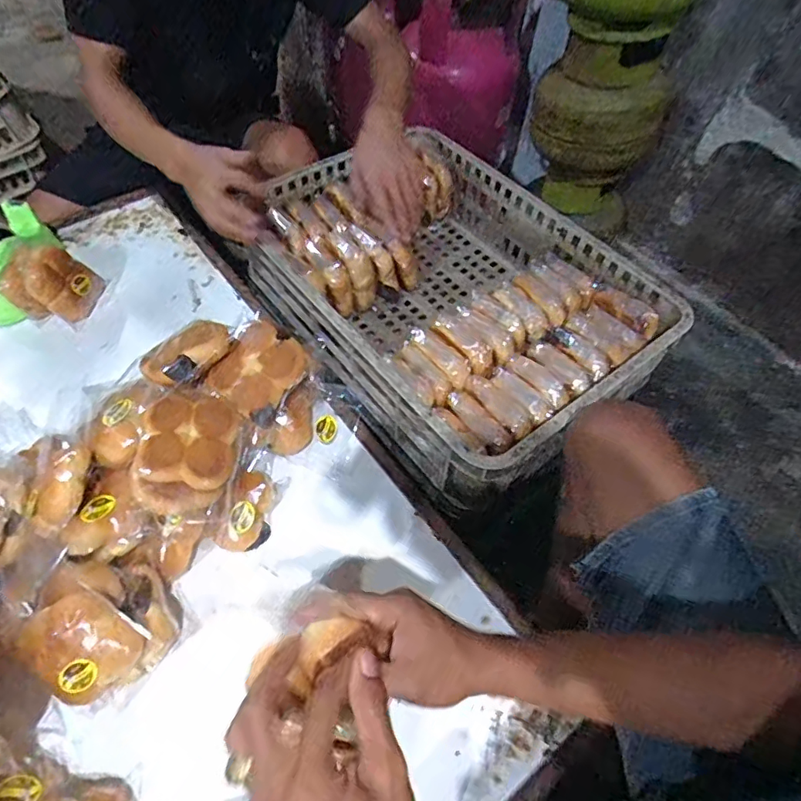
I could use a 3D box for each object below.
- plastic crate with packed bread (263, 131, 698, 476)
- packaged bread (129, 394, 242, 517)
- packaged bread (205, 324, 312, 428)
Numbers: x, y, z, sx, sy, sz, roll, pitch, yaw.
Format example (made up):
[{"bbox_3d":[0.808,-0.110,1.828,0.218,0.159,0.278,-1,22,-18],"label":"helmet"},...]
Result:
[{"bbox_3d":[0.060,-0.174,0.828,0.403,0.143,0.609,-33,64,-23],"label":"plastic crate with packed bread"},{"bbox_3d":[-0.250,0.060,0.627,0.100,0.060,0.133,5,56,0],"label":"packaged bread"},{"bbox_3d":[-0.182,-0.039,0.692,0.100,0.045,0.114,34,78,11],"label":"packaged bread"}]

